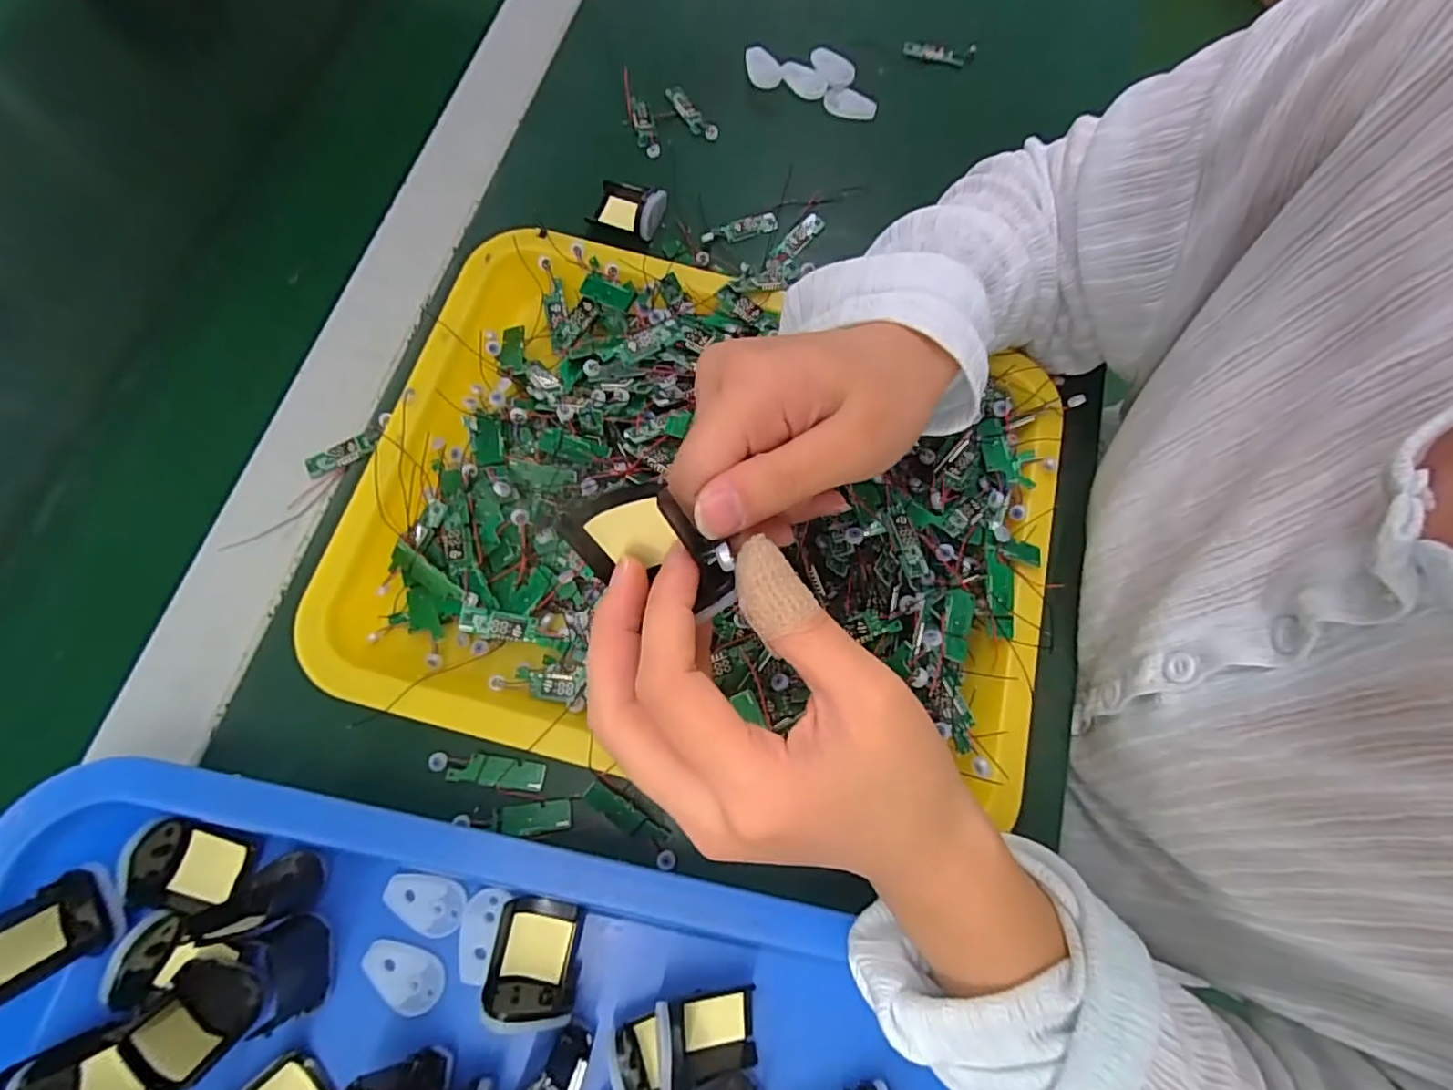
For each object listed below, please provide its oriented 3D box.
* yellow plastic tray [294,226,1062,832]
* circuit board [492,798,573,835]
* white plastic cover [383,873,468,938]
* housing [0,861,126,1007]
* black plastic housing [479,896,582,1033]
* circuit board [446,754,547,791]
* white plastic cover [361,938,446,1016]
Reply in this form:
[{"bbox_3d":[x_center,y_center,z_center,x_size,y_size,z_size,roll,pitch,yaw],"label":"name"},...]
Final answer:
[{"bbox_3d":[-0.016,-0.021,0.303,0.343,0.042,0.259,14,72,3],"label":"yellow plastic tray"},{"bbox_3d":[-0.089,0.125,0.281,0.035,0.004,0.013,-5,73,-5],"label":"circuit board"},{"bbox_3d":[-0.130,0.154,0.264,0.034,0.004,0.022,17,72,2],"label":"white plastic cover"},{"bbox_3d":[-0.264,0.152,0.236,0.043,0.017,0.034,-21,107,-40],"label":"housing"},{"bbox_3d":[-0.080,0.172,0.254,0.035,0.023,0.042,5,72,-2],"label":"black plastic housing"},{"bbox_3d":[-0.106,0.105,0.285,0.042,0.004,0.012,8,72,-1],"label":"circuit board"},{"bbox_3d":[-0.135,0.180,0.257,0.035,0.004,0.022,29,73,6],"label":"white plastic cover"}]

